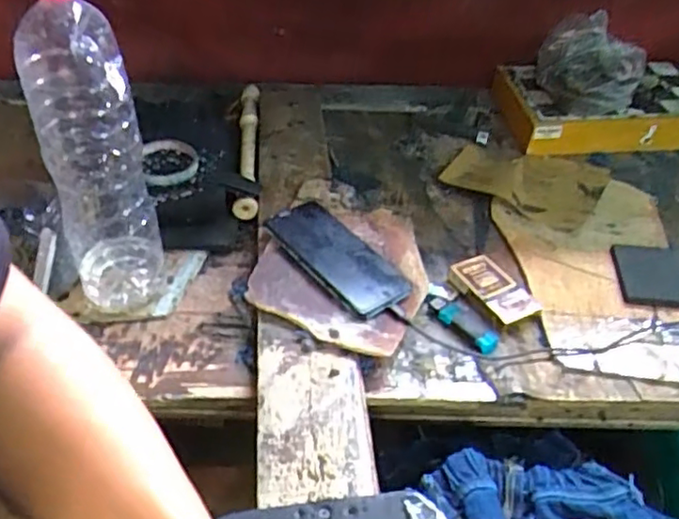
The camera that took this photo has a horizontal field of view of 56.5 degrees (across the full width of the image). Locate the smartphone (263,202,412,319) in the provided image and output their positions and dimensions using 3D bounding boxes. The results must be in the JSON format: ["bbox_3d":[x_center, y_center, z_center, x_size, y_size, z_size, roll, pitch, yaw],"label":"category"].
[{"bbox_3d":[-0.002,-0.006,0.674,0.076,0.015,0.171,-28,52,-27],"label":"smartphone"}]

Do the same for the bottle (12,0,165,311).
[{"bbox_3d":[-0.223,-0.082,0.576,0.089,0.305,0.072,-13,46,-15],"label":"bottle"}]

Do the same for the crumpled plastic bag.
[{"bbox_3d":[0.361,-0.281,0.921,0.137,0.093,0.124,10,45,8],"label":"crumpled plastic bag"}]

